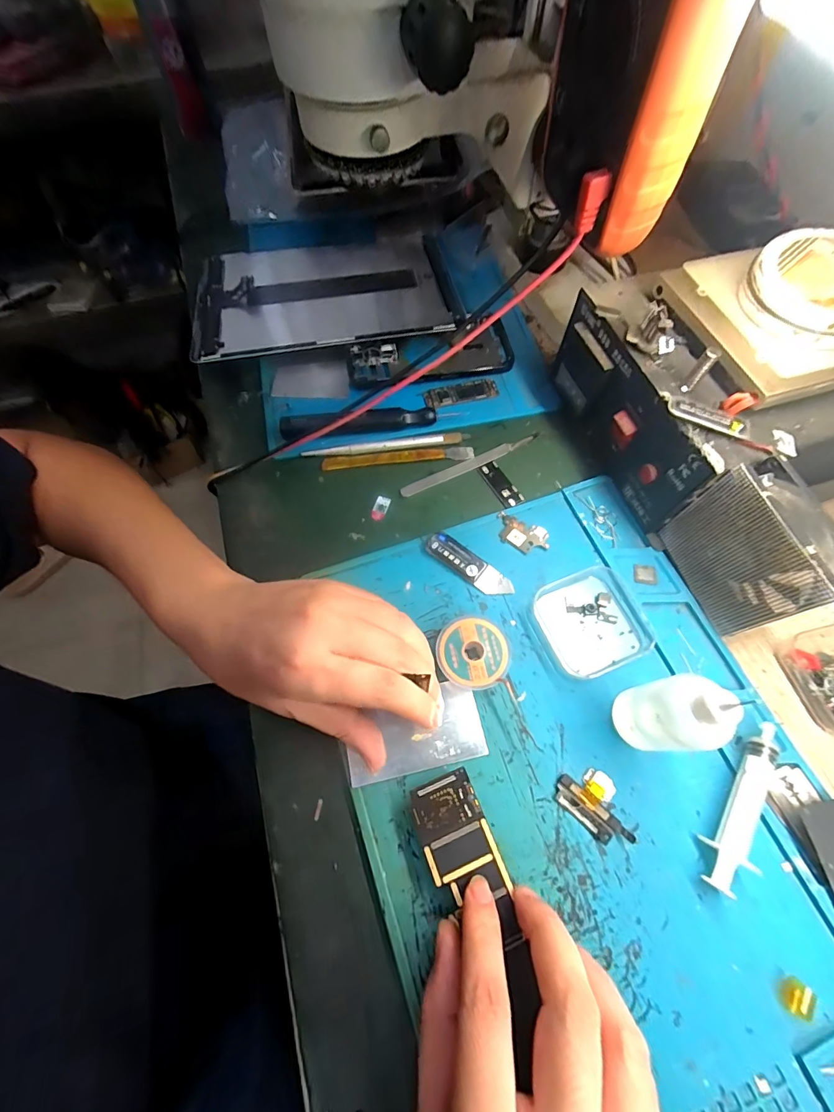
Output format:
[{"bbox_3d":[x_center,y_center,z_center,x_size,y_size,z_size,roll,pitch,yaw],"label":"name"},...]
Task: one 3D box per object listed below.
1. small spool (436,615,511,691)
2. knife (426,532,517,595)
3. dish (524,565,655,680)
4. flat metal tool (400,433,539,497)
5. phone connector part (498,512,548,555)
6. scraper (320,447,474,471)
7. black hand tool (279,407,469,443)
[{"bbox_3d":[0.035,0.062,0.265,0.044,0.013,0.044,-1,65,1],"label":"small spool"},{"bbox_3d":[0.036,0.007,0.293,0.066,0.006,0.018,35,70,16],"label":"knife"},{"bbox_3d":[0.112,0.042,0.271,0.064,0.014,0.062,-21,66,-8],"label":"dish"},{"bbox_3d":[0.043,-0.073,0.333,0.122,0.004,0.010,-24,67,-10],"label":"flat metal tool"},{"bbox_3d":[0.076,-0.016,0.304,0.039,0.004,0.024,19,67,10],"label":"phone connector part"},{"bbox_3d":[-0.015,-0.079,0.335,0.120,0.004,0.012,-5,65,-1],"label":"scraper"},{"bbox_3d":[-0.036,-0.109,0.339,0.145,0.018,0.015,-7,65,-2],"label":"black hand tool"}]

